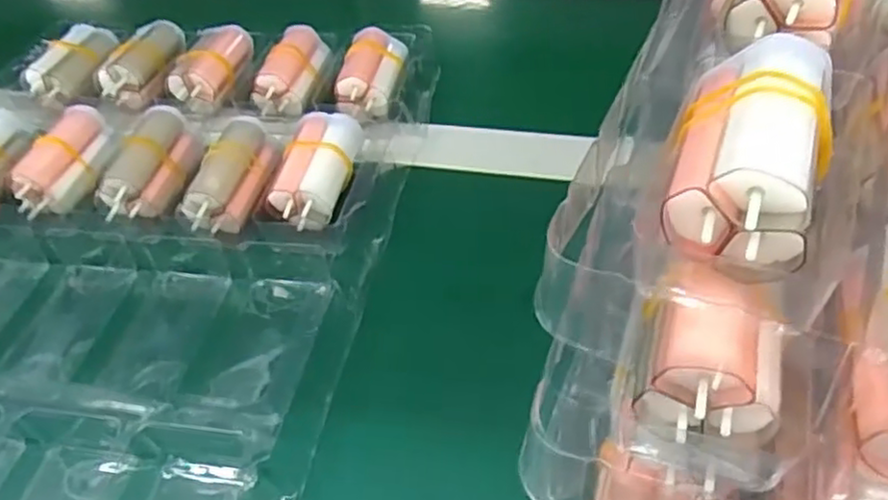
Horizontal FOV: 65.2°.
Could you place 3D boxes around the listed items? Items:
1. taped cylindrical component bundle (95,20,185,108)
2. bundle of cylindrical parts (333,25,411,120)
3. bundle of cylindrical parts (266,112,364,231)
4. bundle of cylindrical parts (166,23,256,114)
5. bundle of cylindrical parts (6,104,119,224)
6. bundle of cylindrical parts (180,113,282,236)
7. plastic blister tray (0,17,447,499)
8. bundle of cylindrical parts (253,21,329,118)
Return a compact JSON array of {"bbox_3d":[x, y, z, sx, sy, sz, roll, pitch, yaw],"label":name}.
[{"bbox_3d":[-0.195,-0.124,0.458,0.033,0.027,0.064,7,47,14],"label":"taped cylindrical component bundle"},{"bbox_3d":[-0.043,-0.107,0.428,0.034,0.027,0.066,1,46,9],"label":"bundle of cylindrical parts"},{"bbox_3d":[-0.065,-0.045,0.363,0.035,0.017,0.066,6,47,13],"label":"bundle of cylindrical parts"},{"bbox_3d":[-0.144,-0.119,0.443,0.028,0.028,0.065,13,49,19],"label":"bundle of cylindrical parts"},{"bbox_3d":[-0.211,-0.053,0.388,0.030,0.023,0.070,9,48,16],"label":"bundle of cylindrical parts"},{"bbox_3d":[-0.110,-0.041,0.368,0.032,0.025,0.065,5,47,12],"label":"bundle of cylindrical parts"},{"bbox_3d":[-0.183,-0.001,0.348,0.295,0.037,0.389,3,47,11],"label":"plastic blister tray"},{"bbox_3d":[-0.093,-0.116,0.439,0.036,0.020,0.072,8,60,15],"label":"bundle of cylindrical parts"}]

